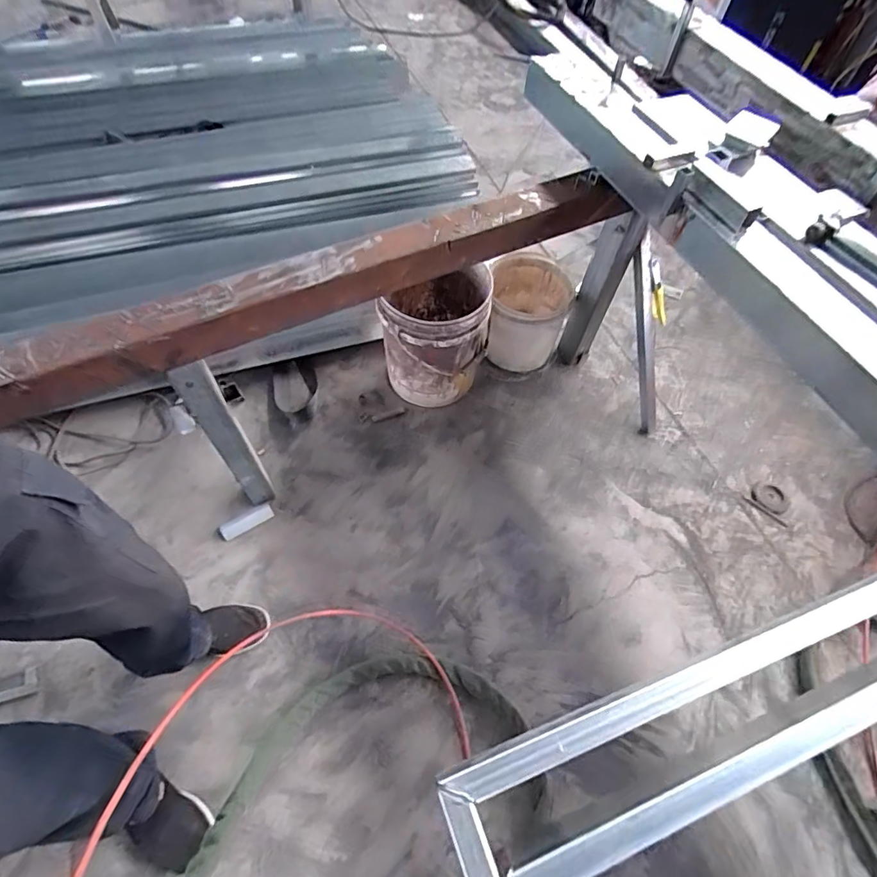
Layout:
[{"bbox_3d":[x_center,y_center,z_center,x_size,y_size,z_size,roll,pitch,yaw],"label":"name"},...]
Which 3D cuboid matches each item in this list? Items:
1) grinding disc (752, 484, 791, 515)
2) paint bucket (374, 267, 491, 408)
[{"bbox_3d":[0.914,0.164,1.376,0.093,0.016,0.085,41,68,21],"label":"grinding disc"},{"bbox_3d":[-0.007,-0.307,1.470,0.291,0.412,0.309,9,60,2],"label":"paint bucket"}]

